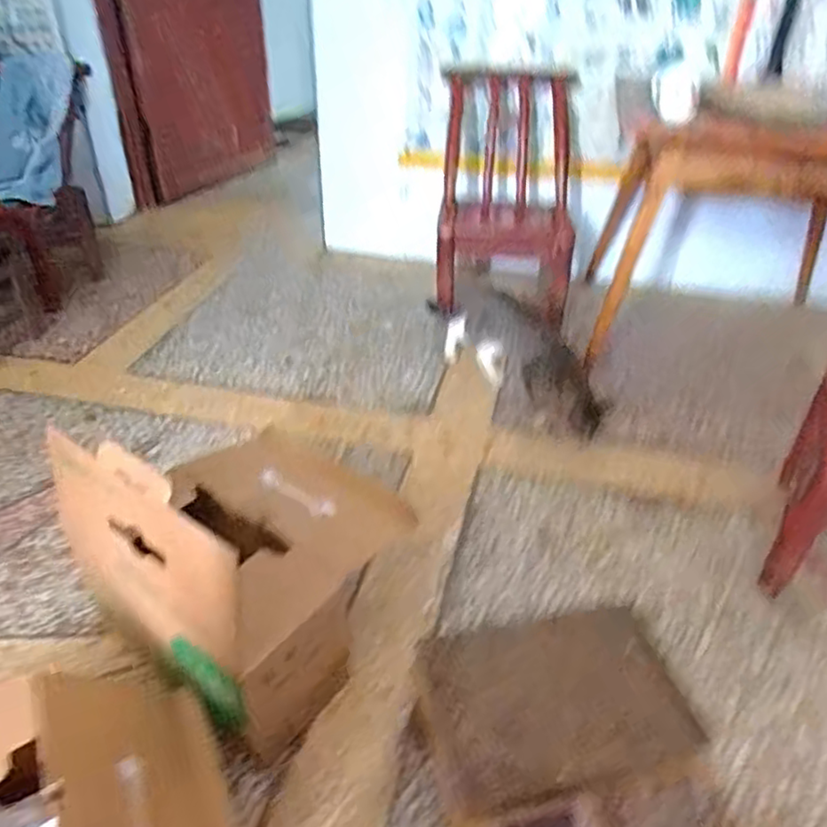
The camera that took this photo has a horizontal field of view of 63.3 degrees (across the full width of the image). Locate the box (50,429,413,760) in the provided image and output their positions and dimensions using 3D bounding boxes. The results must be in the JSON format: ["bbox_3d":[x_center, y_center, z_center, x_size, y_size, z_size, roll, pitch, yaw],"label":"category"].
[{"bbox_3d":[-0.232,0.191,0.975,0.342,0.423,0.354,21,40,27],"label":"box"}]

